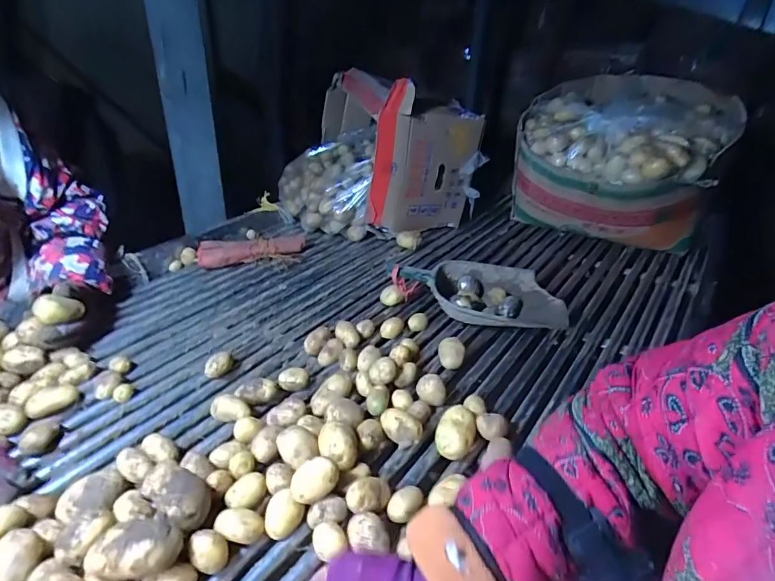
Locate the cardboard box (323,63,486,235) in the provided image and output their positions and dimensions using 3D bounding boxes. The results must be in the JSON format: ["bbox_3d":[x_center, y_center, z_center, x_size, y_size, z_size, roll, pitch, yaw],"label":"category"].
[{"bbox_3d":[0.014,-0.404,1.235,0.272,0.337,0.517,-8,29,-20],"label":"cardboard box"}]

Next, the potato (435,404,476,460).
[{"bbox_3d":[0.087,0.182,0.569,0.047,0.039,0.062,9,28,13],"label":"potato"}]

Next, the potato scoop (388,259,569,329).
[{"bbox_3d":[0.162,0.009,0.823,0.304,0.092,0.175,4,27,3],"label":"potato scoop"}]

